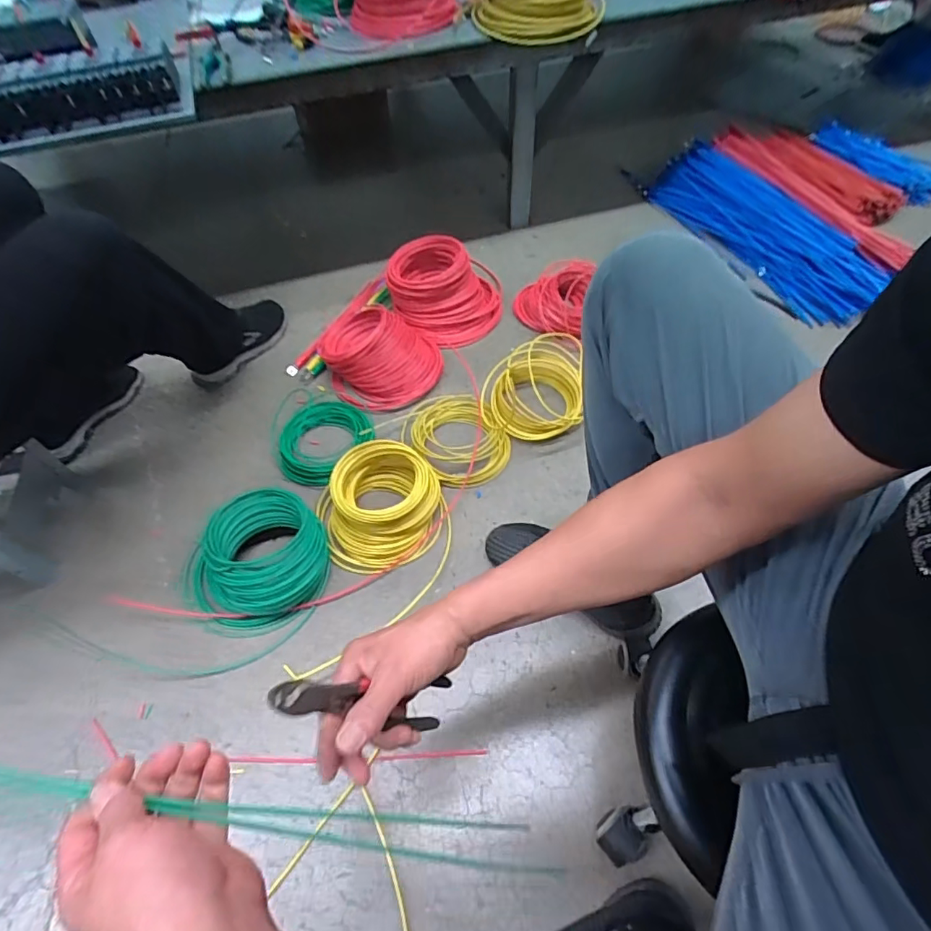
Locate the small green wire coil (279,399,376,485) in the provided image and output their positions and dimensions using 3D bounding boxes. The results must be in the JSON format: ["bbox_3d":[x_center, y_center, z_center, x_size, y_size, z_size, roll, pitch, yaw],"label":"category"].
[{"bbox_3d":[-0.271,-0.053,1.014,0.179,0.047,0.177,-1,55,2],"label":"small green wire coil"}]

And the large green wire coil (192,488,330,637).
[{"bbox_3d":[-0.328,0.150,0.848,0.208,0.105,0.219,2,55,5],"label":"large green wire coil"}]

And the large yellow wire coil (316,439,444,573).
[{"bbox_3d":[-0.143,0.059,0.895,0.207,0.081,0.197,-1,55,2],"label":"large yellow wire coil"}]

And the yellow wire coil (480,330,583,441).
[{"bbox_3d":[0.131,-0.149,1.013,0.179,0.124,0.181,-1,55,2],"label":"yellow wire coil"}]

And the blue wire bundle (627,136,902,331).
[{"bbox_3d":[0.744,-0.633,1.379,0.267,0.104,0.755,-17,56,-9],"label":"blue wire bundle"}]

